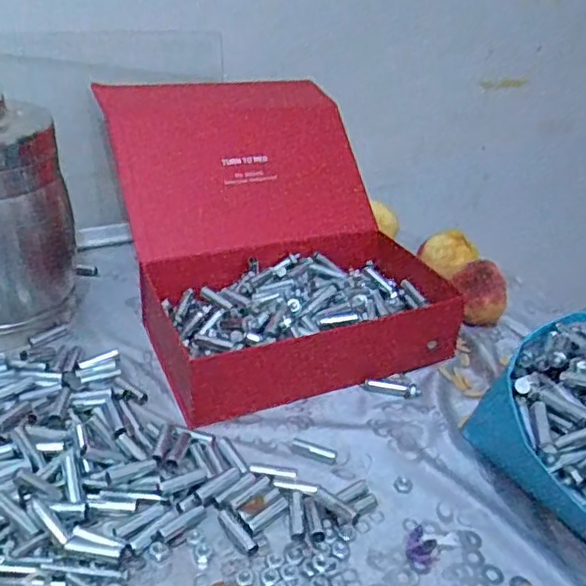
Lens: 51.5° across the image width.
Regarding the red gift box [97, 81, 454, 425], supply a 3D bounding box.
[{"bbox_3d":[-0.021,-0.072,0.677,0.298,0.200,0.337,-11,34,-24],"label":"red gift box"}]

